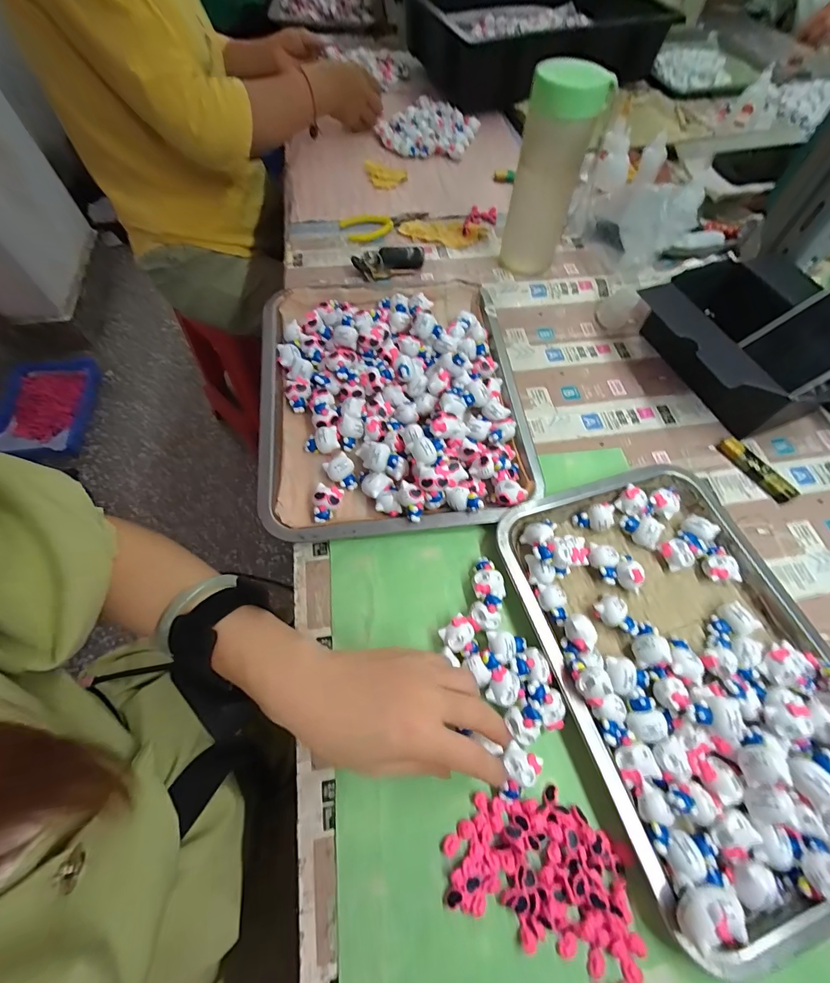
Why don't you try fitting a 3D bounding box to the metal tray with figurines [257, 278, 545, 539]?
[{"bbox_3d":[-0.026,-0.103,0.422,0.259,0.049,0.303,-6,62,-4],"label":"metal tray with figurines"}]

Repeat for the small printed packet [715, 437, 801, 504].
[{"bbox_3d":[0.343,-0.022,0.412,0.018,0.013,0.080,-27,65,-15],"label":"small printed packet"}]

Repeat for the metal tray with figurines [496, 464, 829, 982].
[{"bbox_3d":[0.214,0.123,0.312,0.214,0.046,0.303,-16,63,-9],"label":"metal tray with figurines"}]

